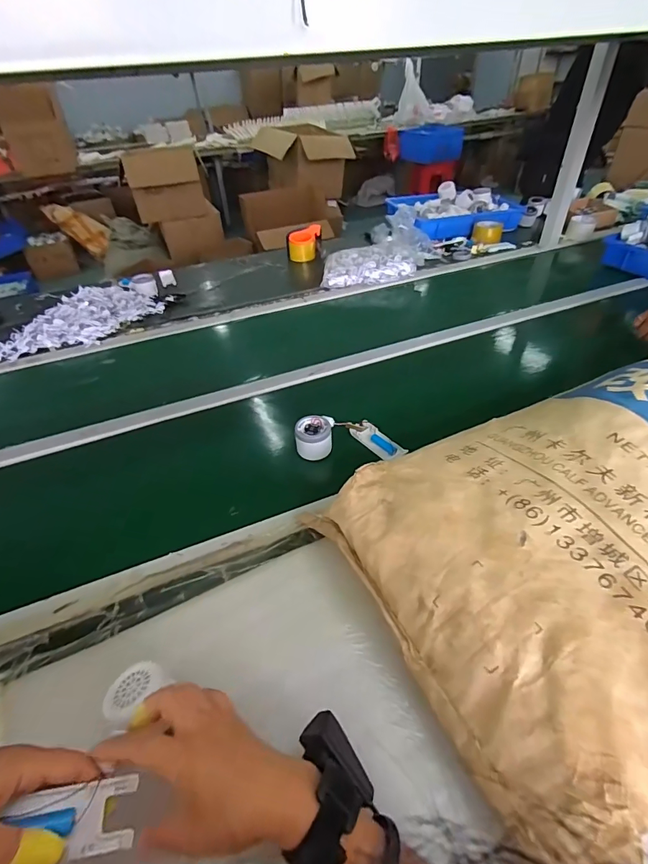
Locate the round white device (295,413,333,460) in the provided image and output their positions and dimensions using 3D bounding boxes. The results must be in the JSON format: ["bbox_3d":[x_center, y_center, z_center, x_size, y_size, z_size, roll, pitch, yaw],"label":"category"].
[{"bbox_3d":[-0.017,0.008,0.681,0.062,0.043,0.066,-4,42,-1],"label":"round white device"}]

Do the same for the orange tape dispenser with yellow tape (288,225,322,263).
[{"bbox_3d":[-0.065,-0.639,1.392,0.098,0.087,0.111,5,42,9],"label":"orange tape dispenser with yellow tape"}]

